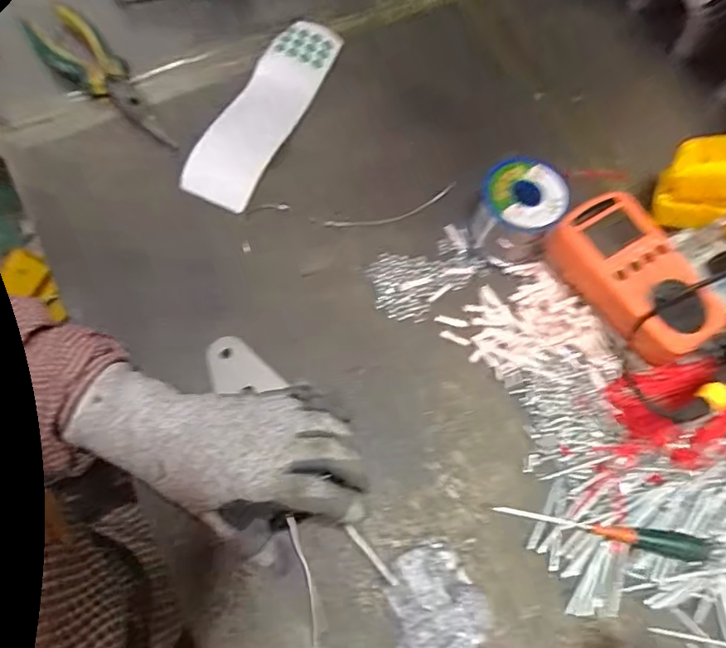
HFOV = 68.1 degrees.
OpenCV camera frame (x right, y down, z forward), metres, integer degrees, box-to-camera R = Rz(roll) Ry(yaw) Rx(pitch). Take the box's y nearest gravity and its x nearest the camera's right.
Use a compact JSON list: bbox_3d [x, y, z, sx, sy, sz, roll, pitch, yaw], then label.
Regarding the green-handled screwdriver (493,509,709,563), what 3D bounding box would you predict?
[{"bbox_3d":[0.167,0.145,0.379,0.140,0.019,0.018,9,69,8],"label":"green-handled screwdriver"}]

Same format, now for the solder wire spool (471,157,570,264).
[{"bbox_3d":[0.126,-0.094,0.442,0.063,0.063,0.064,1,69,-2],"label":"solder wire spool"}]

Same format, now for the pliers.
[{"bbox_3d":[-0.241,-0.226,0.497,0.054,0.024,0.189,-40,76,-16],"label":"pliers"}]

